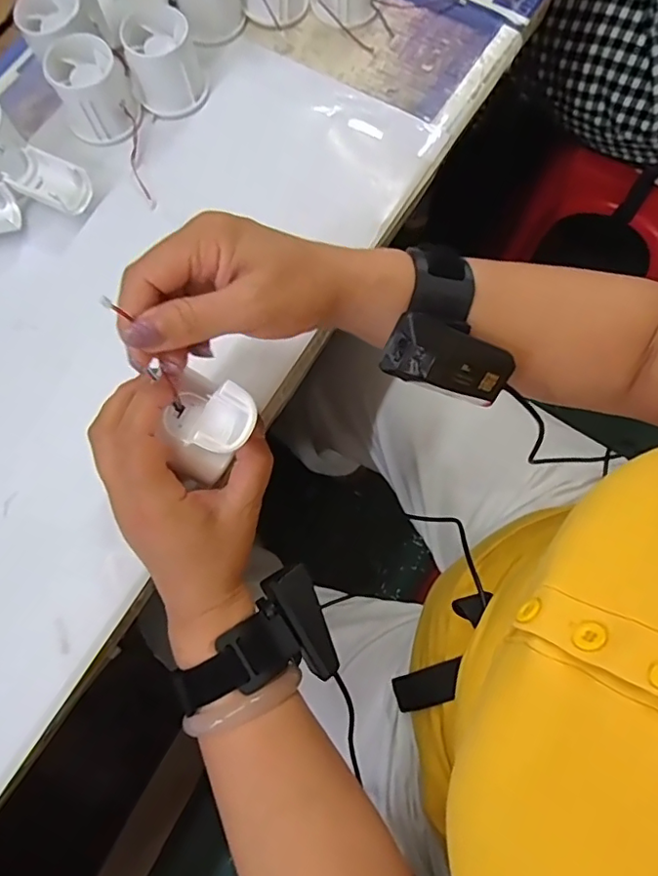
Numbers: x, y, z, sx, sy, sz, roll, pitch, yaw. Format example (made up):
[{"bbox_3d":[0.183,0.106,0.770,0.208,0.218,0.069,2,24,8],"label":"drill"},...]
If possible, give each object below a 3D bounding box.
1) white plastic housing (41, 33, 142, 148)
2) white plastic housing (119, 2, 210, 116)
[{"bbox_3d":[-0.182,-0.270,0.422,0.056,0.048,0.059,0,74,1],"label":"white plastic housing"},{"bbox_3d":[-0.130,-0.295,0.427,0.052,0.046,0.061,-21,75,-4],"label":"white plastic housing"}]

